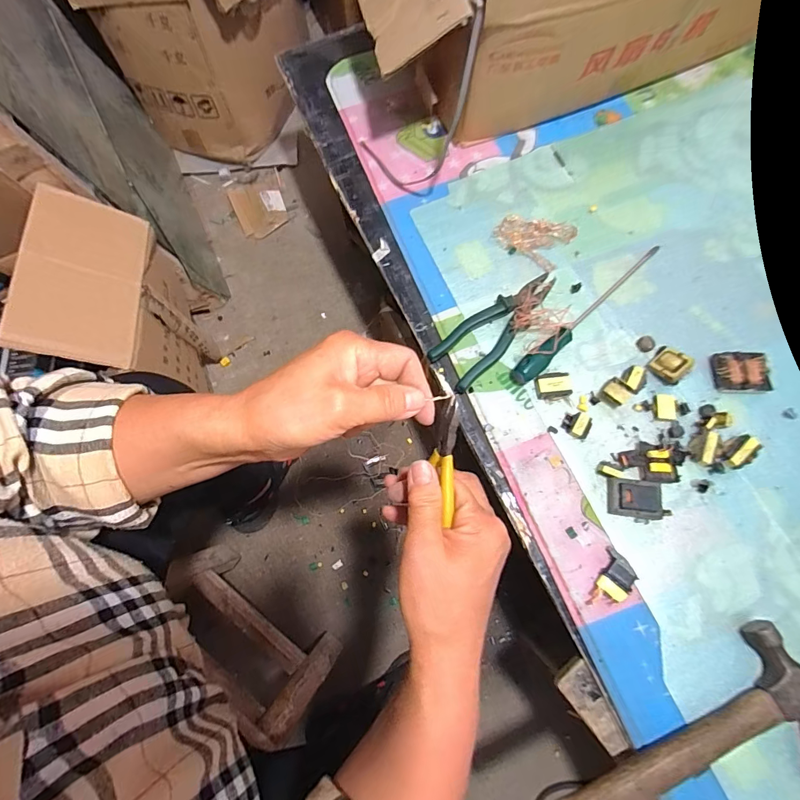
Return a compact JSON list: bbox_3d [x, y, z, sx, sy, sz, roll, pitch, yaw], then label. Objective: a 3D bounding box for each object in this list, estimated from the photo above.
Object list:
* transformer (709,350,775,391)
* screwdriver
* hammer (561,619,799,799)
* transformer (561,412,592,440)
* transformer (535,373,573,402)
[{"bbox_3d":[0.424,-0.037,0.514,0.062,0.017,0.050,1,73,2],"label":"transformer"},{"bbox_3d":[0.256,-0.118,0.541,0.285,0.032,0.026,-40,76,-10],"label":"screwdriver"},{"bbox_3d":[0.274,0.351,0.387,0.299,0.027,0.117,-31,75,-7],"label":"hammer"},{"bbox_3d":[0.218,0.029,0.506,0.034,0.012,0.030,36,77,11],"label":"transformer"},{"bbox_3d":[0.194,-0.017,0.523,0.041,0.016,0.030,-8,73,-1],"label":"transformer"}]

